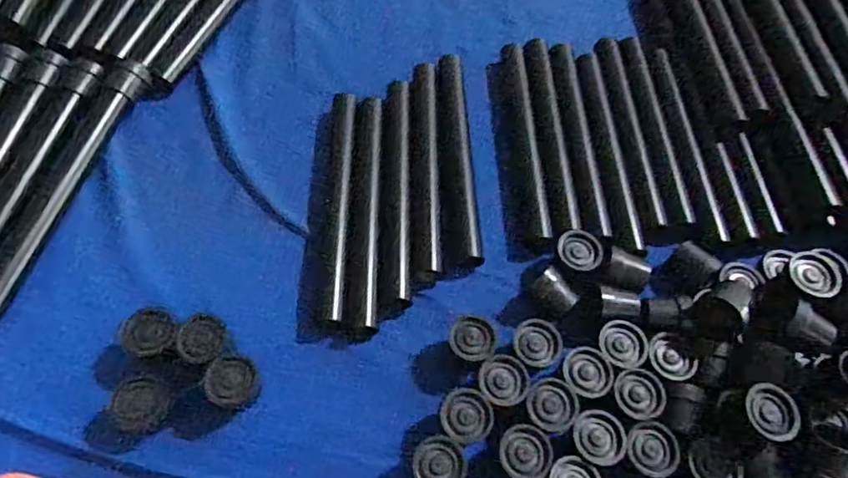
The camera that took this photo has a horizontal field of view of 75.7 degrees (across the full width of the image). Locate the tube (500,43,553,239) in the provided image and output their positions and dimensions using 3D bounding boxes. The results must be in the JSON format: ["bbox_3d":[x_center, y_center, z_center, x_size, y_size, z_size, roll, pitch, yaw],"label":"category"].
[{"bbox_3d":[0.093,-0.098,0.504,0.022,0.017,0.213,-2,61,-2],"label":"tube"}]

